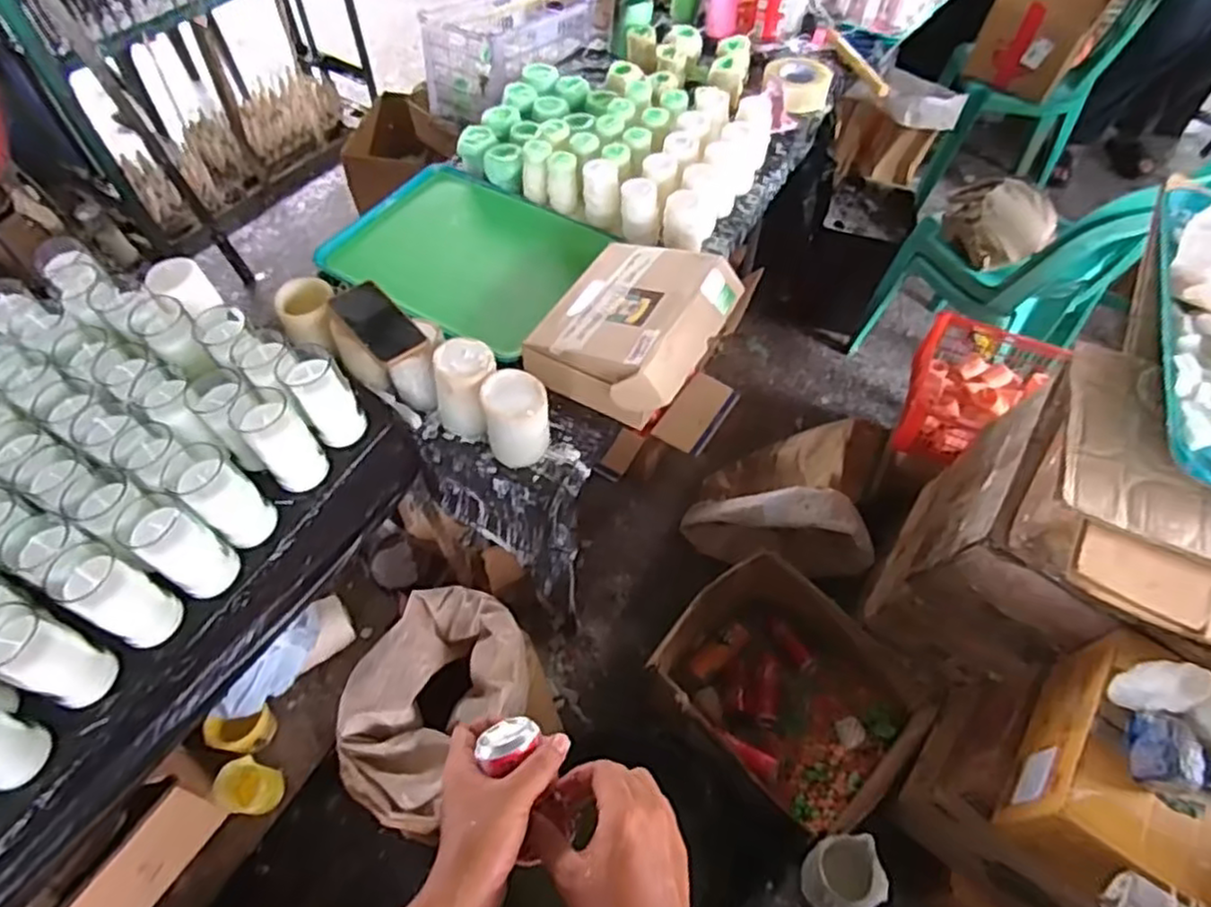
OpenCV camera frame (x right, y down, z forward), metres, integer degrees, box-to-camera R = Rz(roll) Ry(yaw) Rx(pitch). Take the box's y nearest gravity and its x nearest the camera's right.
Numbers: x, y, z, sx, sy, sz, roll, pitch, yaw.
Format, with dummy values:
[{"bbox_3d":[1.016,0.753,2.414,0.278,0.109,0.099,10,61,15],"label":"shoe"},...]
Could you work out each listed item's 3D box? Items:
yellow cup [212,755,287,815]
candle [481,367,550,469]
[{"bbox_3d":[-0.554,0.518,1.103,0.078,0.077,0.073,0,55,0],"label":"yellow cup"},{"bbox_3d":[-0.118,-0.047,0.954,0.082,0.121,0.075,0,55,0],"label":"candle"}]

